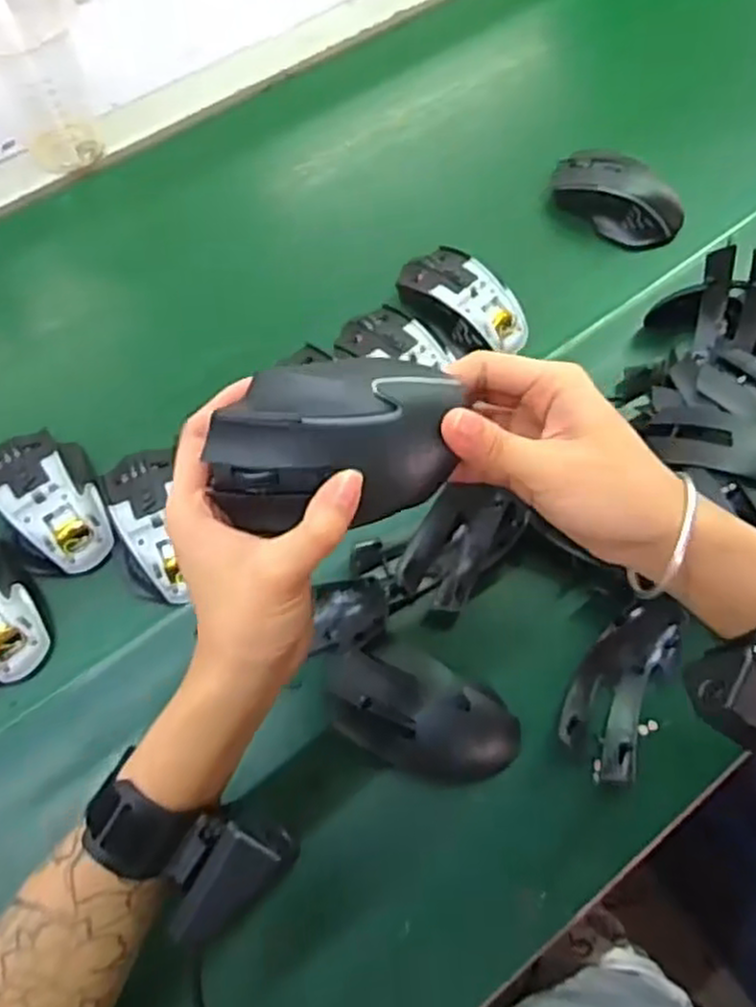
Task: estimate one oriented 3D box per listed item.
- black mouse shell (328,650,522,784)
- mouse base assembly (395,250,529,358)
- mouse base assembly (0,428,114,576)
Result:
[{"bbox_3d":[0.027,0.134,0.462,0.124,0.033,0.059,13,67,4],"label":"black mouse shell"},{"bbox_3d":[0.068,-0.163,0.599,0.065,0.031,0.107,-39,73,-16],"label":"mouse base assembly"},{"bbox_3d":[-0.234,-0.002,0.530,0.070,0.034,0.107,-25,70,-12],"label":"mouse base assembly"}]

